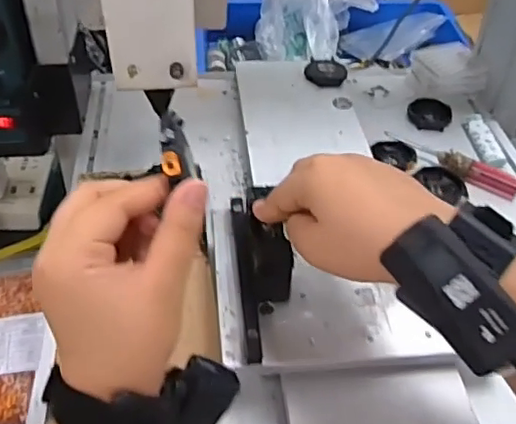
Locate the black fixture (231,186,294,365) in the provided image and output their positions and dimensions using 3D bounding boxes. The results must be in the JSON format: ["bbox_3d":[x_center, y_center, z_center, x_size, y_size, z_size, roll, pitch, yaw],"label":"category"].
[{"bbox_3d":[0.004,0.029,0.416,0.033,0.052,0.143,-2,45,-7],"label":"black fixture"}]

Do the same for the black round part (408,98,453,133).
[{"bbox_3d":[0.190,-0.109,0.661,0.046,0.014,0.047,3,43,-3],"label":"black round part"}]

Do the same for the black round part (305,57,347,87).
[{"bbox_3d":[0.078,-0.159,0.680,0.046,0.013,0.050,3,43,-3],"label":"black round part"}]

